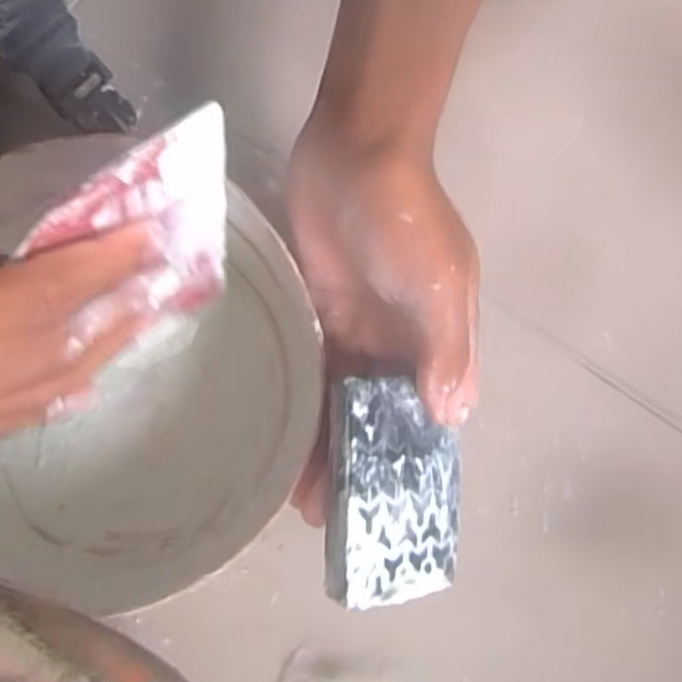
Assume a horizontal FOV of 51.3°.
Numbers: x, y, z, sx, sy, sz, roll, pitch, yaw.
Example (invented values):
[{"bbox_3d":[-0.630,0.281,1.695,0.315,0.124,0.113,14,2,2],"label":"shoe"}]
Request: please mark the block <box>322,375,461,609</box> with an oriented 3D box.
[{"bbox_3d":[0.022,0.059,0.284,0.061,0.012,0.085,3,87,-38],"label":"block"}]

